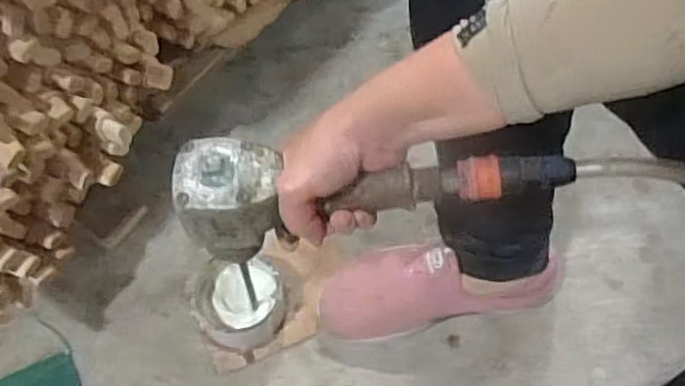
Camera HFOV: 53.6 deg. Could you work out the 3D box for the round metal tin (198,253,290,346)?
[{"bbox_3d":[-0.097,0.103,0.654,0.079,0.043,0.078,-1,61,1],"label":"round metal tin"}]

